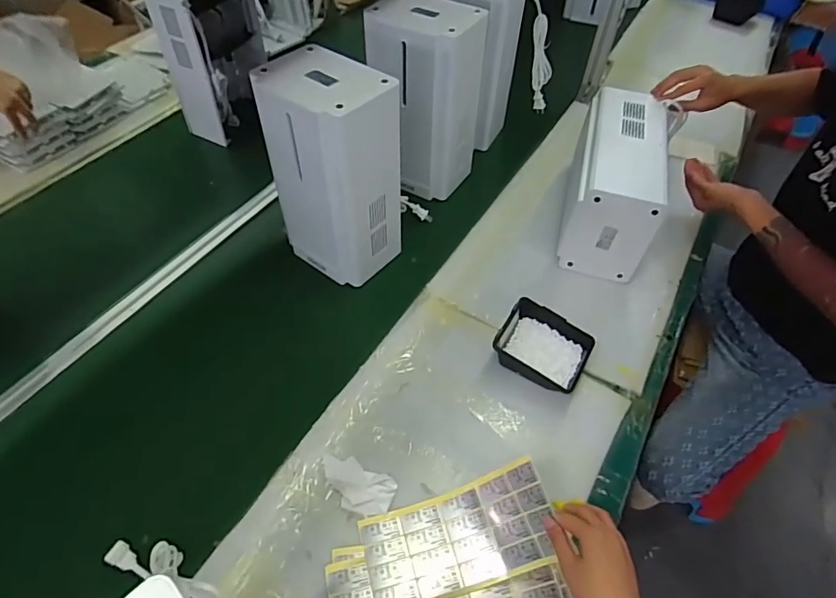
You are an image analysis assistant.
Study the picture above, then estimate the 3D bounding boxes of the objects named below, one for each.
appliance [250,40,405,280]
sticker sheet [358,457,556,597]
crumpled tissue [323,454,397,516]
[{"bbox_3d":[-0.141,-0.210,0.871,0.201,0.339,0.151,32,57,21],"label":"appliance"},{"bbox_3d":[0.050,0.294,0.632,0.239,0.064,0.112,-26,54,7],"label":"sticker sheet"},{"bbox_3d":[-0.086,0.255,0.696,0.108,0.010,0.059,23,54,15],"label":"crumpled tissue"}]

